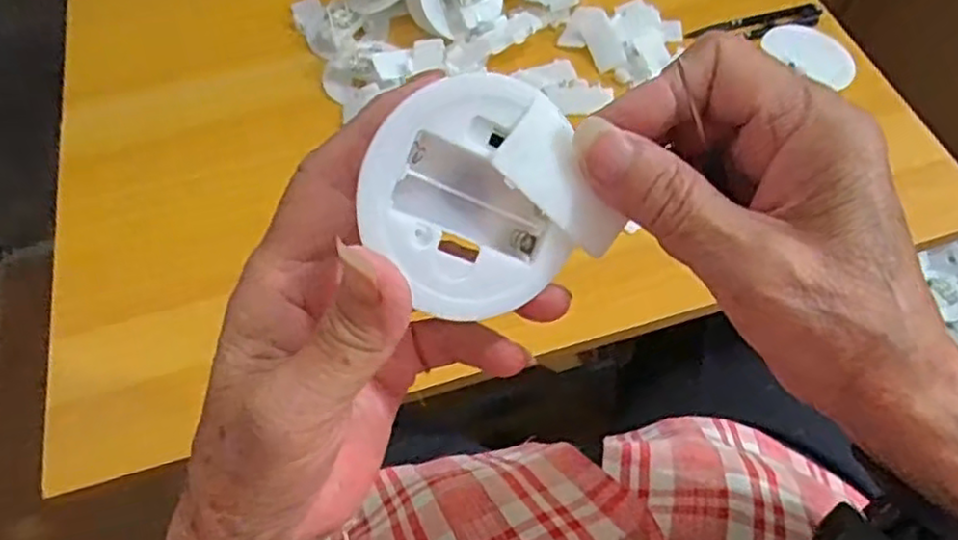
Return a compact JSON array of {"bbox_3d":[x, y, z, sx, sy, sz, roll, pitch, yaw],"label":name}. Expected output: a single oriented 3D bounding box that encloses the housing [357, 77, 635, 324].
[{"bbox_3d":[0.000,-0.021,0.201,0.060,0.065,0.015,-34,24,-8],"label":"housing"}]

